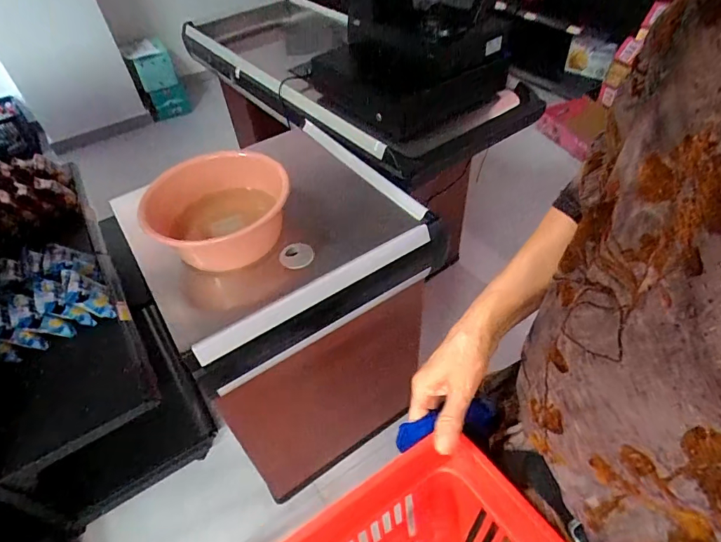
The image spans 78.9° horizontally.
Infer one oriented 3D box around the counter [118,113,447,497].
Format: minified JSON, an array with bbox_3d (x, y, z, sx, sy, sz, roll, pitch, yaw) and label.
[{"bbox_3d":[-0.158,0.142,1.189,0.506,0.824,0.457,-28,51,-19],"label":"counter"}]

